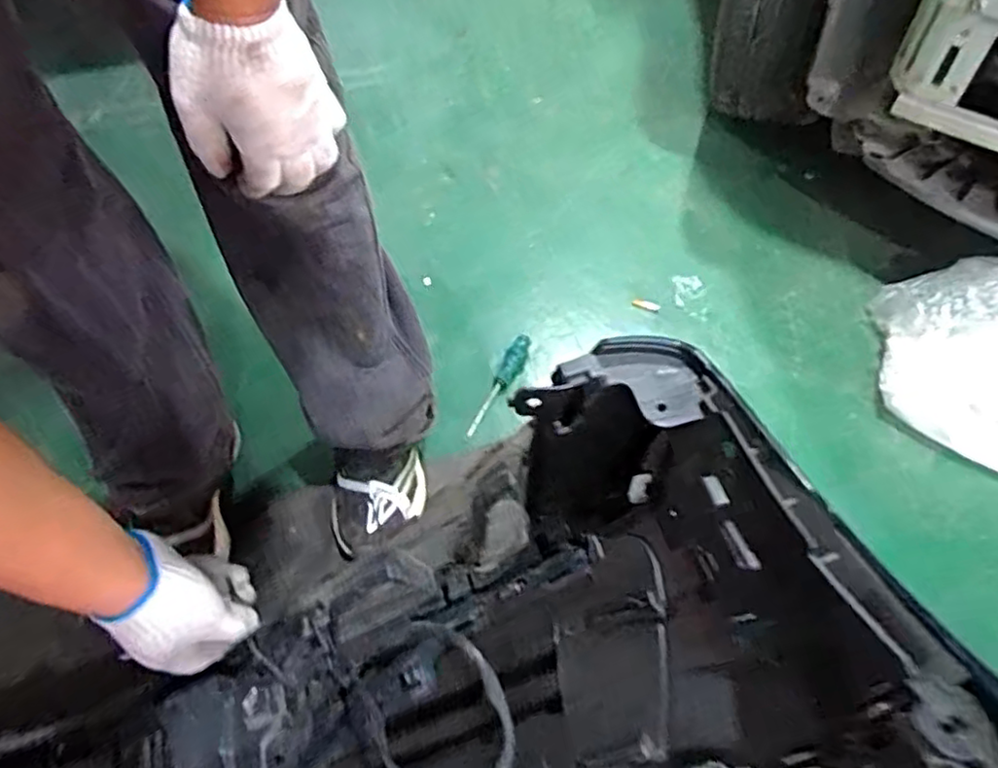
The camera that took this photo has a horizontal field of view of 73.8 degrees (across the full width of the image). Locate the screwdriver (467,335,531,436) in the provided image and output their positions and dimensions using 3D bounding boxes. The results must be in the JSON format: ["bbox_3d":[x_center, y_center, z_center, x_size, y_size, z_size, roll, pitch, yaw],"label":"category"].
[{"bbox_3d":[0.000,-0.001,0.941,0.033,0.031,0.165,20,57,14],"label":"screwdriver"}]

